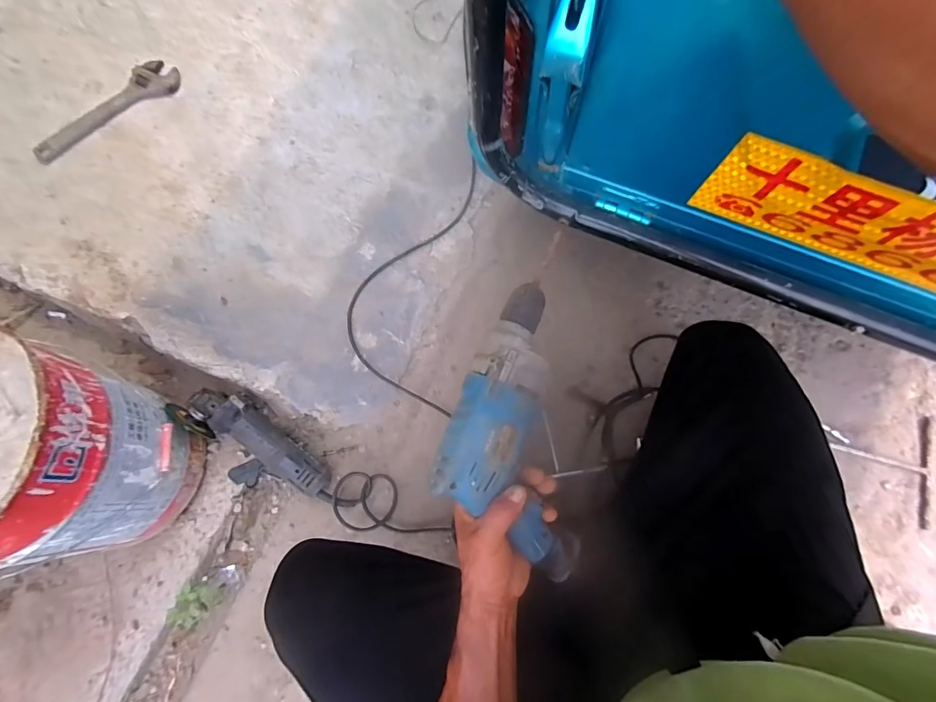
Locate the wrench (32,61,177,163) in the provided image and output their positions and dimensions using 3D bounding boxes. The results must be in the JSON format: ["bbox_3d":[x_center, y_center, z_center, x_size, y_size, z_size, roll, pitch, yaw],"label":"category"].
[{"bbox_3d":[-0.676,-0.451,0.786,0.289,0.026,0.072,-41,79,-8],"label":"wrench"}]

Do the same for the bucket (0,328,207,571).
[{"bbox_3d":[-0.600,0.139,0.604,0.252,0.336,0.263,0,77,2],"label":"bucket"}]

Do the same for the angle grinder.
[{"bbox_3d":[-0.373,0.193,0.764,0.354,0.086,0.137,35,80,-6],"label":"angle grinder"}]

